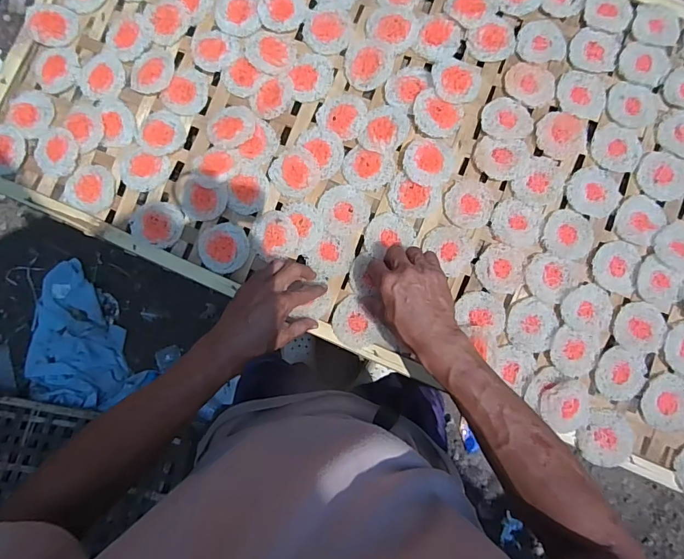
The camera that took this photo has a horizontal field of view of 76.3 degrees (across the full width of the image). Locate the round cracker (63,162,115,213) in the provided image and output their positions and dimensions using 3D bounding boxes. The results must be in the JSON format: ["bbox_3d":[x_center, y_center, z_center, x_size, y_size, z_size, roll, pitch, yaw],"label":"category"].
[{"bbox_3d":[-0.351,-0.127,0.606,0.067,0.004,0.066,0,86,3],"label":"round cracker"}]

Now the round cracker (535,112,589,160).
[{"bbox_3d":[0.294,-0.194,0.581,0.067,0.004,0.062,0,86,3],"label":"round cracker"}]

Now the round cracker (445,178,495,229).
[{"bbox_3d":[0.172,-0.103,0.583,0.064,0.004,0.068,0,86,3],"label":"round cracker"}]

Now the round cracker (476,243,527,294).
[{"bbox_3d":[0.211,-0.015,0.573,0.061,0.004,0.062,0,86,3],"label":"round cracker"}]

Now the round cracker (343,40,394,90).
[{"bbox_3d":[0.036,-0.292,0.590,0.064,0.007,0.063,8,86,3],"label":"round cracker"}]

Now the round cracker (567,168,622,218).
[{"bbox_3d":[0.335,-0.117,0.576,0.066,0.006,0.066,25,87,4],"label":"round cracker"}]

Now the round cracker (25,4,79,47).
[{"bbox_3d":[-0.411,-0.359,0.616,0.074,0.013,0.059,31,88,4],"label":"round cracker"}]

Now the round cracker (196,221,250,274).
[{"bbox_3d":[-0.162,-0.044,0.589,0.066,0.010,0.066,0,86,3],"label":"round cracker"}]

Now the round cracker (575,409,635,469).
[{"bbox_3d":[0.338,0.204,0.554,0.065,0.011,0.068,0,86,3],"label":"round cracker"}]

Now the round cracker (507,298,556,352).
[{"bbox_3d":[0.248,0.059,0.566,0.058,0.004,0.067,13,87,3],"label":"round cracker"}]

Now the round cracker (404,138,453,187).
[{"bbox_3d":[0.115,-0.155,0.579,0.065,0.010,0.062,0,86,3],"label":"round cracker"}]

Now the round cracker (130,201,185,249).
[{"bbox_3d":[-0.253,-0.077,0.595,0.069,0.011,0.059,24,87,4],"label":"round cracker"}]

